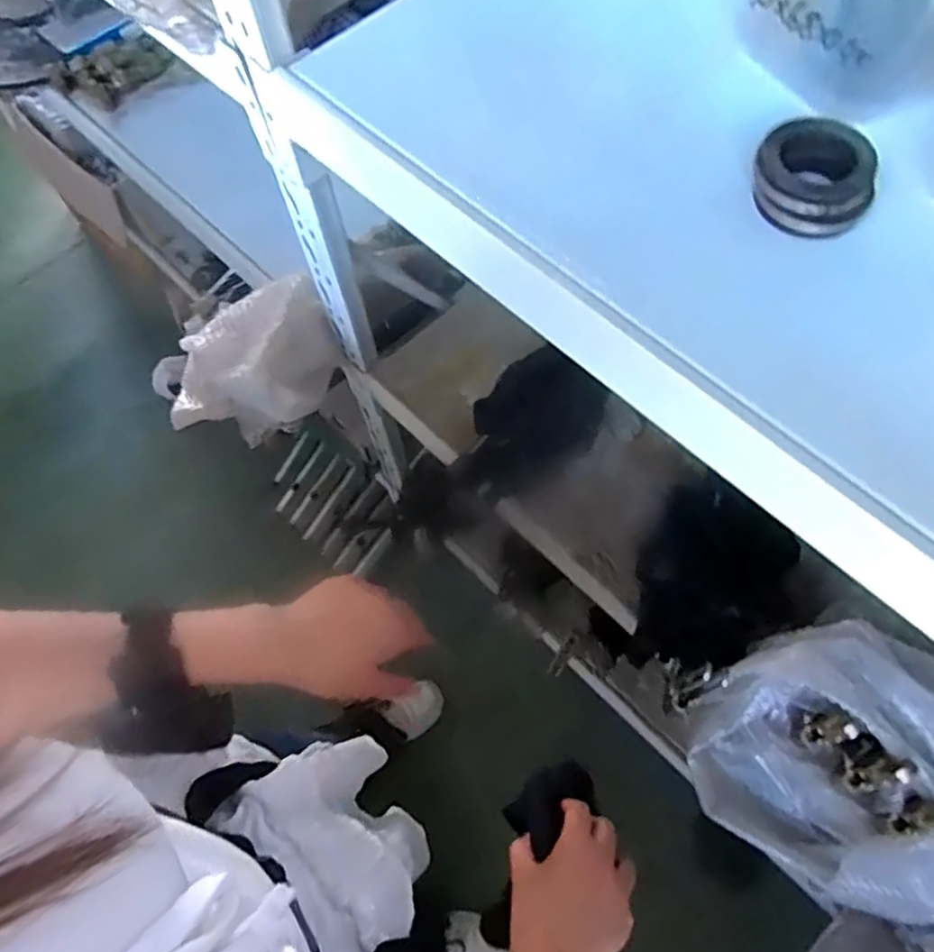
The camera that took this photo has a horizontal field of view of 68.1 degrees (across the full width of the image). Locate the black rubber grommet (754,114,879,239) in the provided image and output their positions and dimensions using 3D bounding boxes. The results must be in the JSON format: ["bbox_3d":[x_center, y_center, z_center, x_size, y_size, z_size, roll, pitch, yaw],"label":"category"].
[{"bbox_3d":[0.188,-0.162,0.374,0.060,0.030,0.053,19,68,12],"label":"black rubber grommet"}]

